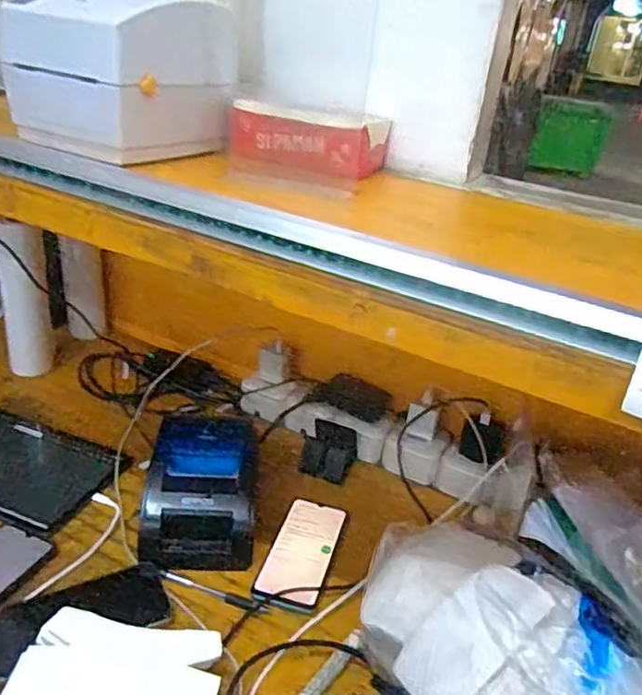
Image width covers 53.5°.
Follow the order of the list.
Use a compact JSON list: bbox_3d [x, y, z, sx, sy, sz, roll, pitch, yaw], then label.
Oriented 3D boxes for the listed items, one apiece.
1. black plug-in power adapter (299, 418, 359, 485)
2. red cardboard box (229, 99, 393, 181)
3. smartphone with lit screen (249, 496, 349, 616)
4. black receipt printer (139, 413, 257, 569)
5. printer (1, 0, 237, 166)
[{"bbox_3d":[0.011,0.143,0.898,0.073,0.049,0.059,14,28,13],"label":"black plug-in power adapter"},{"bbox_3d":[-0.016,-0.267,0.810,0.181,0.065,0.119,14,28,14],"label":"red cardboard box"},{"bbox_3d":[-0.021,0.240,0.757,0.073,0.009,0.167,13,27,10],"label":"smartphone with lit screen"},{"bbox_3d":[-0.139,0.168,0.747,0.123,0.119,0.150,4,27,-7],"label":"black receipt printer"},{"bbox_3d":[-0.223,-0.312,0.740,0.175,0.160,0.194,19,29,23],"label":"printer"}]

